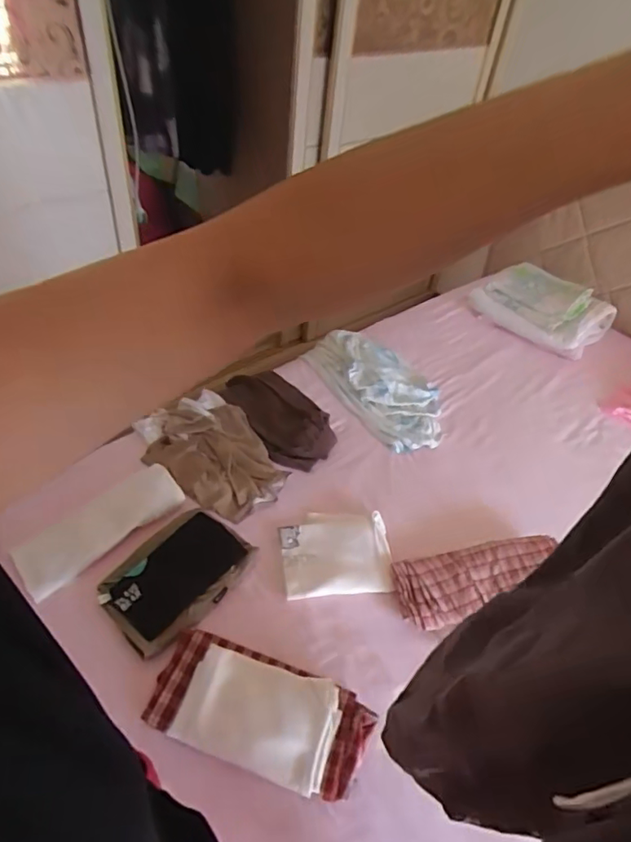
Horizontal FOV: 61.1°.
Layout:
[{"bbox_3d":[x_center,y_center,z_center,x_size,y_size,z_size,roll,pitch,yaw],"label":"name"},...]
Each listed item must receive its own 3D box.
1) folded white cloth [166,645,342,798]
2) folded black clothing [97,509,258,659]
[{"bbox_3d":[-0.094,0.490,0.893,0.254,0.026,0.161,16,46,9],"label":"folded white cloth"},{"bbox_3d":[-0.270,0.304,1.051,0.183,0.028,0.278,32,51,22],"label":"folded black clothing"}]

